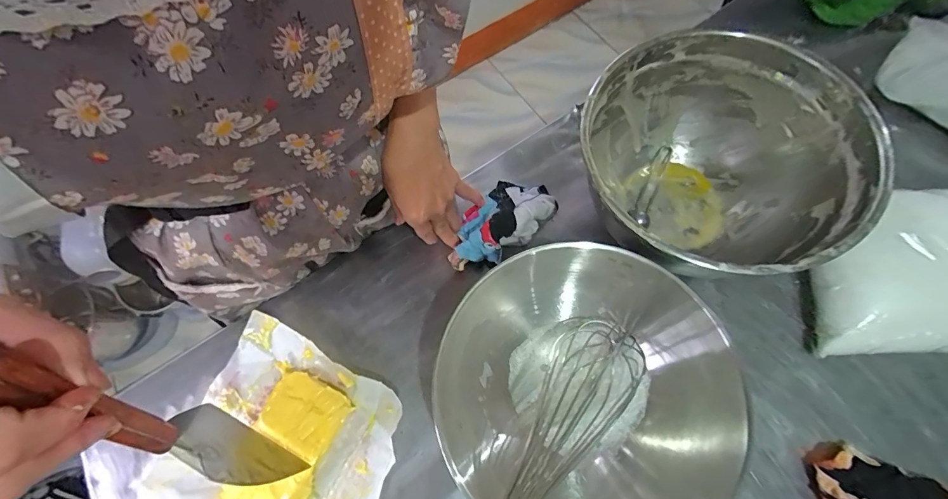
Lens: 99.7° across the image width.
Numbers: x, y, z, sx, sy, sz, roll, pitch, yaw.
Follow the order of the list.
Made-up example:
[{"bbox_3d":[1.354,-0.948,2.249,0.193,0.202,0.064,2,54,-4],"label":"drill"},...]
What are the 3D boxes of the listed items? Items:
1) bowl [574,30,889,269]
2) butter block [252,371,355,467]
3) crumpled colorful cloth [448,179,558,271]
[{"bbox_3d":[0.233,-0.076,0.417,0.253,0.142,0.250,-1,67,2],"label":"bowl"},{"bbox_3d":[-0.168,0.162,0.396,0.073,0.029,0.062,26,70,13],"label":"butter block"},{"bbox_3d":[0.030,-0.037,0.448,0.145,0.058,0.073,-43,71,-15],"label":"crumpled colorful cloth"}]

